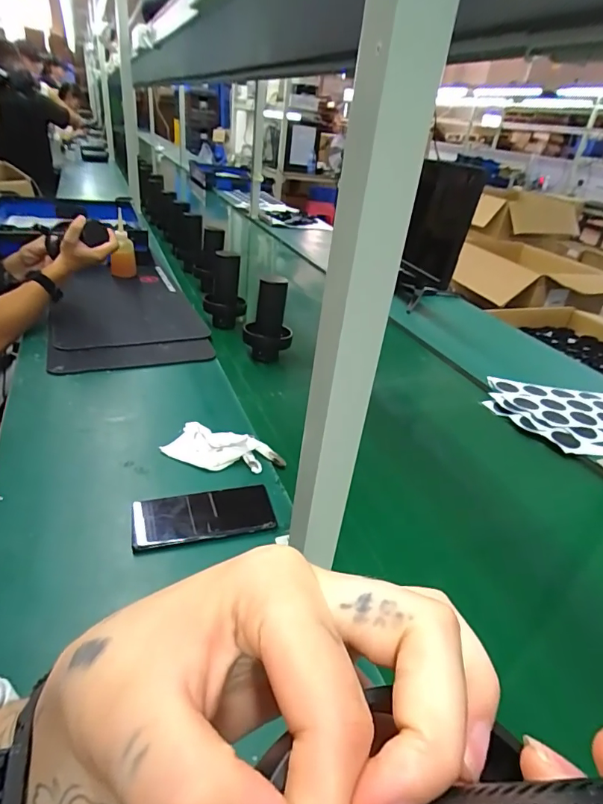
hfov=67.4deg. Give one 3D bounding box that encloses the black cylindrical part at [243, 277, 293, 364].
[{"bbox_3d":[-0.062,-0.165,0.904,0.089,0.159,0.089,5,32,-3],"label":"black cylindrical part"}]

